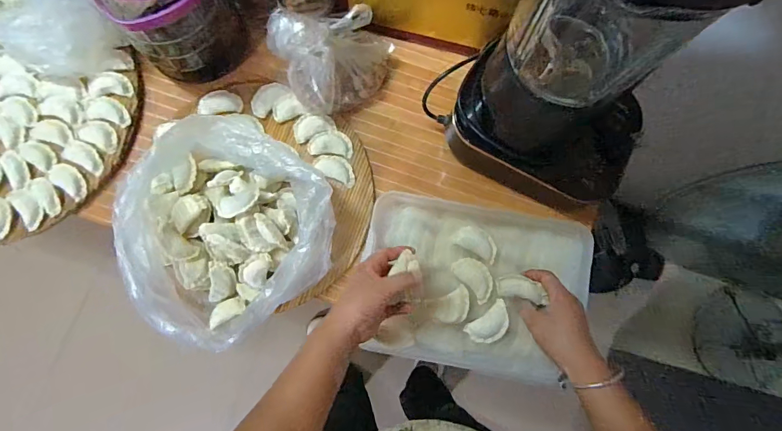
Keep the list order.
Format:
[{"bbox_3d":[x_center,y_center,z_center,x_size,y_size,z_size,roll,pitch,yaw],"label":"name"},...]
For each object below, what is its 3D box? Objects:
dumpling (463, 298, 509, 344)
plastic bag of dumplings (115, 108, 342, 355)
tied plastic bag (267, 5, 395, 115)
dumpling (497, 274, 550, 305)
[{"bbox_3d":[0.136,0.150,0.561,0.065,0.029,0.036,-37,83,-6],"label":"dumpling"},{"bbox_3d":[-0.220,0.012,0.556,0.257,0.115,0.259,-40,84,-7],"label":"plastic bag of dumplings"},{"bbox_3d":[-0.079,-0.237,0.600,0.168,0.125,0.127,-27,82,-5],"label":"tied plastic bag"},{"bbox_3d":[0.175,0.096,0.551,0.061,0.023,0.035,6,99,24],"label":"dumpling"}]

